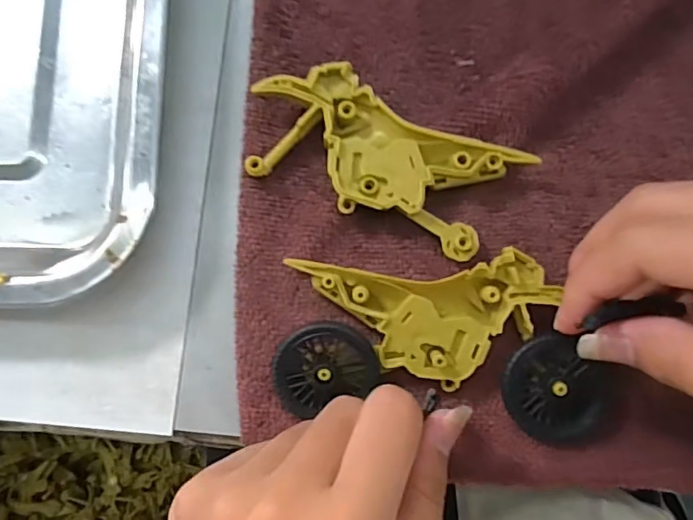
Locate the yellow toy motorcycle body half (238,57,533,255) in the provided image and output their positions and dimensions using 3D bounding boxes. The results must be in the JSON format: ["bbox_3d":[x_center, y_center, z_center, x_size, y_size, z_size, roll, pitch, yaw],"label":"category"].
[{"bbox_3d":[0.013,-0.039,0.201,0.098,0.012,0.048,23,85,2],"label":"yellow toy motorcycle body half"}]

